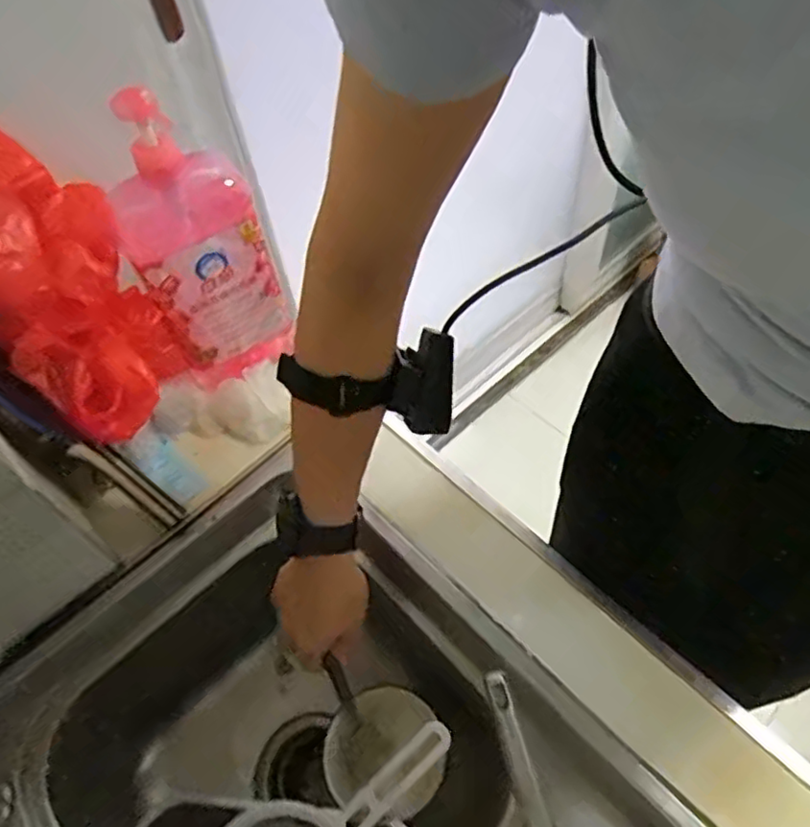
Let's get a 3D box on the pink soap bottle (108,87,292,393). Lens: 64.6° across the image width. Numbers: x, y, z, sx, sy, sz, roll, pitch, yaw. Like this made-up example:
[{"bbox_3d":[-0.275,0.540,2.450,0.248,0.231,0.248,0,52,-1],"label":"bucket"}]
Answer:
[{"bbox_3d":[-0.179,-0.139,0.570,0.113,0.264,0.081,-24,57,-12],"label":"pink soap bottle"}]

